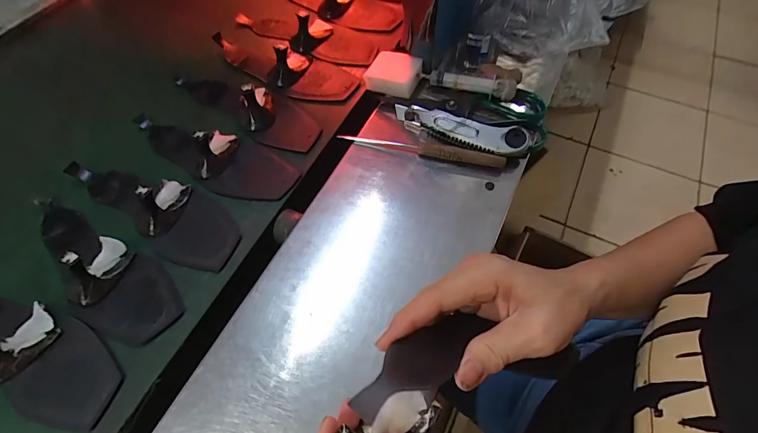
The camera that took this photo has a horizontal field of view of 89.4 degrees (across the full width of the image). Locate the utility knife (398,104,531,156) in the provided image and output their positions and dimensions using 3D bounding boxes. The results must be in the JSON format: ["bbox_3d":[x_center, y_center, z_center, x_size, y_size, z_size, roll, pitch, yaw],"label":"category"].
[{"bbox_3d":[0.093,-0.108,0.454,0.163,0.020,0.033,23,64,14],"label":"utility knife"}]

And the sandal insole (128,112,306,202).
[{"bbox_3d":[-0.210,-0.085,0.466,0.233,0.049,0.082,27,63,15],"label":"sandal insole"}]

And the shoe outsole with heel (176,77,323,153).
[{"bbox_3d":[-0.175,-0.160,0.507,0.234,0.038,0.079,34,65,19],"label":"shoe outsole with heel"}]

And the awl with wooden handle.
[{"bbox_3d":[0.048,-0.080,0.448,0.194,0.019,0.016,10,61,7],"label":"awl with wooden handle"}]

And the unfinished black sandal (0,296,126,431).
[{"bbox_3d":[-0.343,0.115,0.349,0.232,0.050,0.081,19,61,11],"label":"unfinished black sandal"}]

